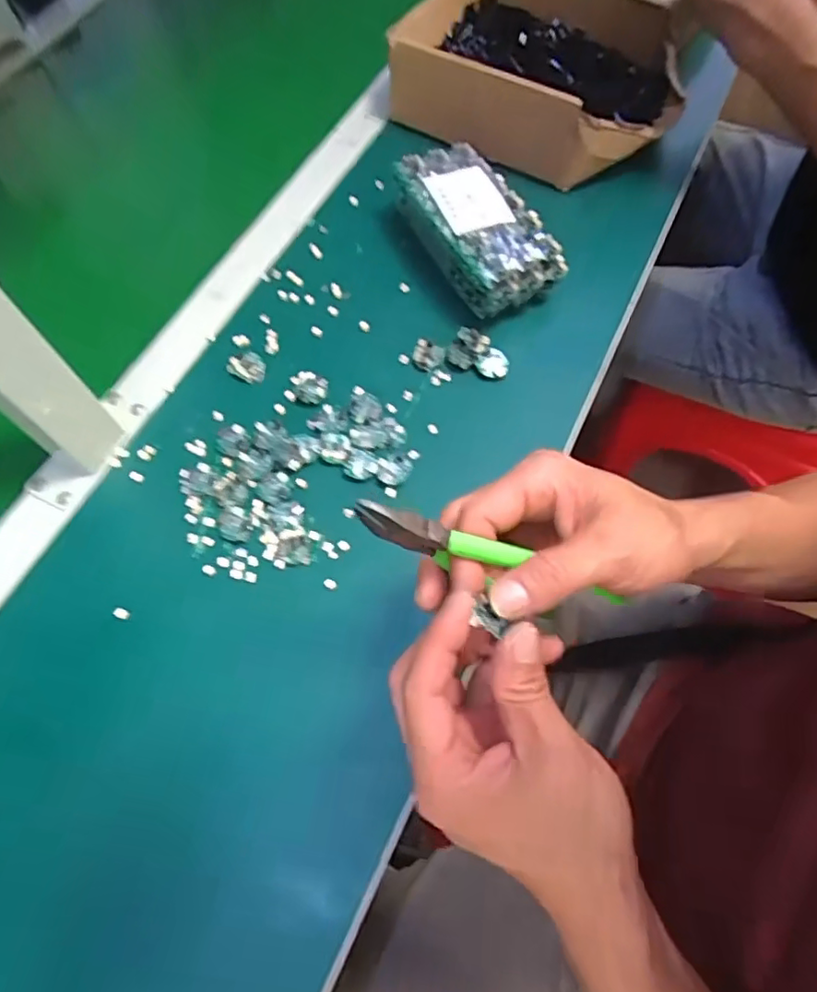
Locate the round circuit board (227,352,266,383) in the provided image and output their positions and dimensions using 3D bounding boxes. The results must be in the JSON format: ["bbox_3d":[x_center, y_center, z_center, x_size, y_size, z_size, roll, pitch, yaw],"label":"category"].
[{"bbox_3d":[-0.126,-0.103,0.472,0.029,0.009,0.025,29,68,12],"label":"round circuit board"}]

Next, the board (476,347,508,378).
[{"bbox_3d":[0.068,-0.105,0.475,0.024,0.005,0.024,-1,63,3],"label":"board"}]

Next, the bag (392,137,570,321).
[{"bbox_3d":[0.056,-0.226,0.508,0.084,0.053,0.164,-31,68,-11],"label":"bag"}]

